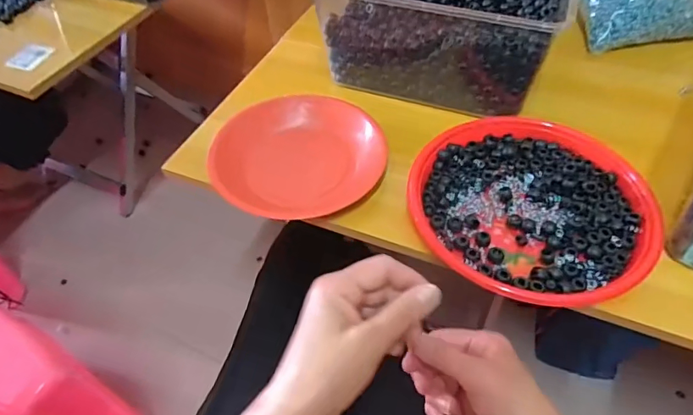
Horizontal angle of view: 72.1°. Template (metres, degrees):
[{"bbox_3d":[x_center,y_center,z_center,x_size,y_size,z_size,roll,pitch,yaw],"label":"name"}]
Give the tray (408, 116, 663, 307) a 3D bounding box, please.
[{"bbox_3d":[0.186,-0.006,0.495,0.229,0.030,0.224,-2,50,2],"label":"tray"}]

